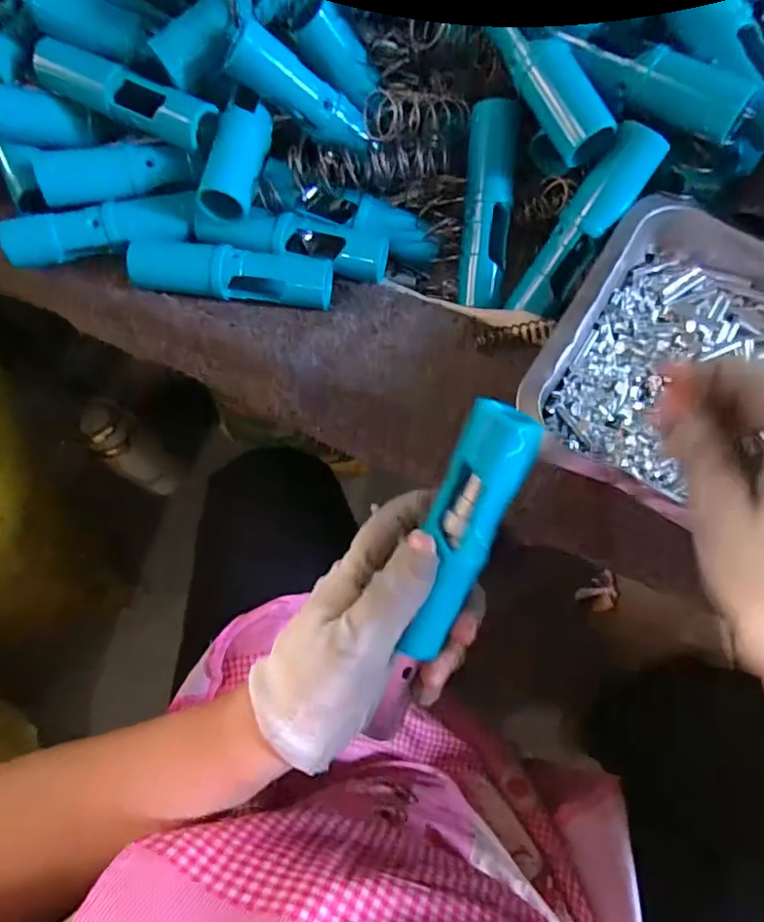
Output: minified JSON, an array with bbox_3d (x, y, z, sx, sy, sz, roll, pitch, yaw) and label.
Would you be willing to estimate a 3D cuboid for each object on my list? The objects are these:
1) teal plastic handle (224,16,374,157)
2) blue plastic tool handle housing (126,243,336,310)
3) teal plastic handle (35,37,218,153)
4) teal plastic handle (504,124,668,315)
[{"bbox_3d":[-0.044,-0.216,0.333,0.092,0.022,0.021,26,69,-25],"label":"teal plastic handle"},{"bbox_3d":[-0.091,-0.114,0.341,0.118,0.024,0.030,6,70,3],"label":"blue plastic tool handle housing"},{"bbox_3d":[-0.156,-0.221,0.340,0.114,0.032,0.024,25,73,10],"label":"teal plastic handle"},{"bbox_3d":[0.118,-0.136,0.328,0.029,0.021,0.111,39,113,14],"label":"teal plastic handle"}]

